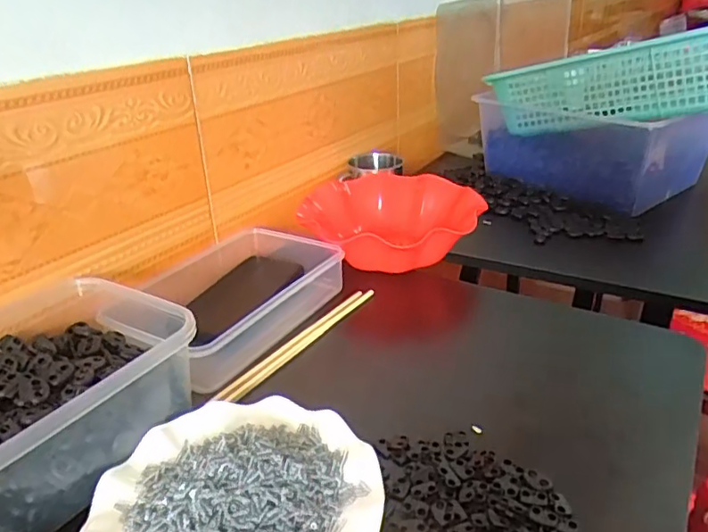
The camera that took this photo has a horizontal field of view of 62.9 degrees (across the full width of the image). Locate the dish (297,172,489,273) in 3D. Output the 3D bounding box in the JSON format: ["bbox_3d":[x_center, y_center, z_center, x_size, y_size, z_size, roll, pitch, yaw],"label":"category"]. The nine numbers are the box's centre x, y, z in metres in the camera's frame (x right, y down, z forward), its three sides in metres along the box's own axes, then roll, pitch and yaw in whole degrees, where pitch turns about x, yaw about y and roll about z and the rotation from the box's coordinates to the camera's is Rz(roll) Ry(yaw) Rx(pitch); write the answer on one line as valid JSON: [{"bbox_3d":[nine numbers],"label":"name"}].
[{"bbox_3d":[0.042,-0.058,0.743,0.219,0.078,0.216,-1,26,1],"label":"dish"}]

